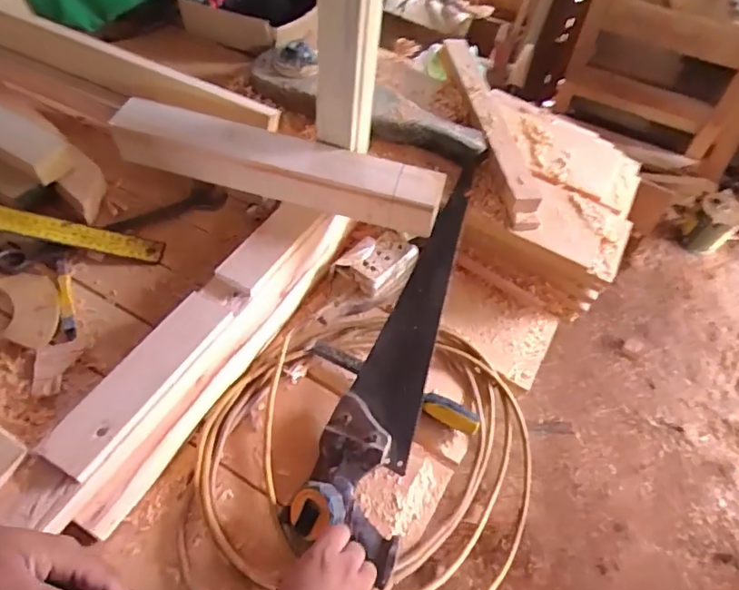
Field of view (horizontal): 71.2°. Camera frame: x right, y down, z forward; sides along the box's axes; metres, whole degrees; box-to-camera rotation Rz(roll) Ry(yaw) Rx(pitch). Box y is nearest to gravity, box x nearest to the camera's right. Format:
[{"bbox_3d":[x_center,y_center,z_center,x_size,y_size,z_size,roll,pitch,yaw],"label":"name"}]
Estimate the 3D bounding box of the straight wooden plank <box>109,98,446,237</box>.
[{"bbox_3d":[-0.124,-0.175,0.699,0.440,0.067,0.065,16,53,5],"label":"straight wooden plank"}]

